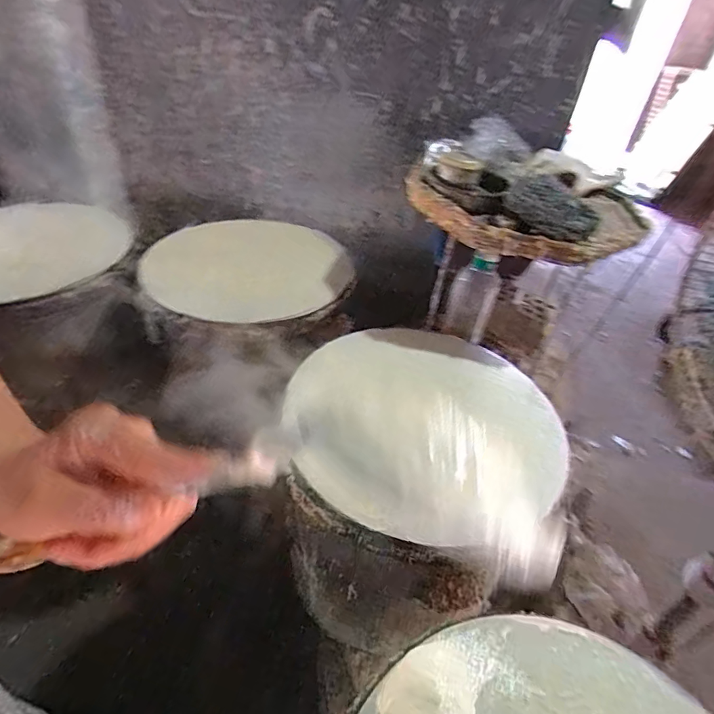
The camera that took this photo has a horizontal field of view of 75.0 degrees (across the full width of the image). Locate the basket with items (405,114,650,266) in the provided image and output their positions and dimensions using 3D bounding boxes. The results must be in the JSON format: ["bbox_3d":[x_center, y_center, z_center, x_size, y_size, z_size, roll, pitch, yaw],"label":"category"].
[{"bbox_3d":[0.280,-0.279,0.776,0.372,0.083,0.371,21,43,18],"label":"basket with items"}]

